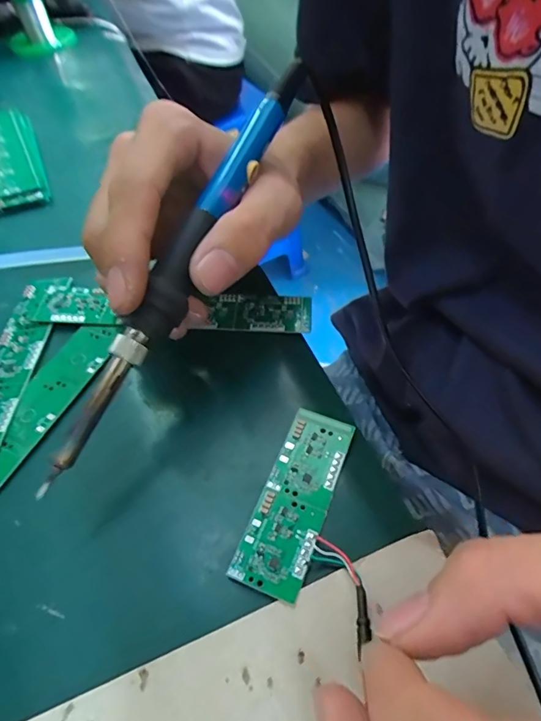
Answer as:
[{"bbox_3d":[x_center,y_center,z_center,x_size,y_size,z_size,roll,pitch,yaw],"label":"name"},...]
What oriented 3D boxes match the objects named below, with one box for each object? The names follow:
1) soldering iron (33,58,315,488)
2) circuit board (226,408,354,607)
[{"bbox_3d":[-0.031,-0.046,0.179,0.014,0.015,0.202,21,74,17],"label":"soldering iron"},{"bbox_3d":[0.010,0.051,0.175,0.025,0.004,0.072,18,54,14],"label":"circuit board"}]

